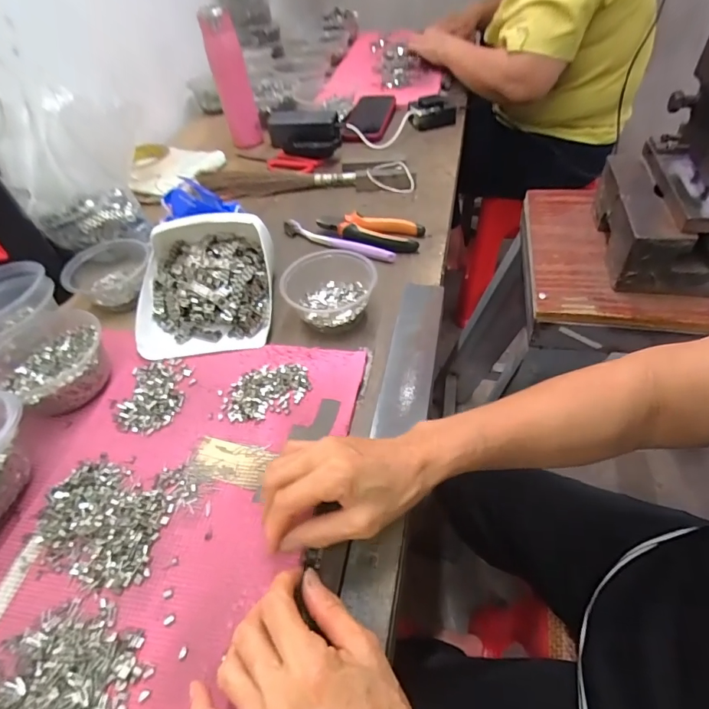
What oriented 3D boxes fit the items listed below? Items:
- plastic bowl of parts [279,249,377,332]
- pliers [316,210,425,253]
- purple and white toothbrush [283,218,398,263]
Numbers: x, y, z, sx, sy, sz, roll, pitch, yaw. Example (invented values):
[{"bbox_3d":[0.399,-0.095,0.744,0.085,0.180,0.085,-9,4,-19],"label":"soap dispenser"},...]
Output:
[{"bbox_3d":[-0.032,-0.081,0.517,0.107,0.046,0.104,-2,49,3],"label":"plastic bowl of parts"},{"bbox_3d":[0.019,-0.170,0.613,0.149,0.020,0.058,14,52,16],"label":"pliers"},{"bbox_3d":[-0.027,-0.161,0.613,0.181,0.010,0.016,24,55,23],"label":"purple and white toothbrush"}]

